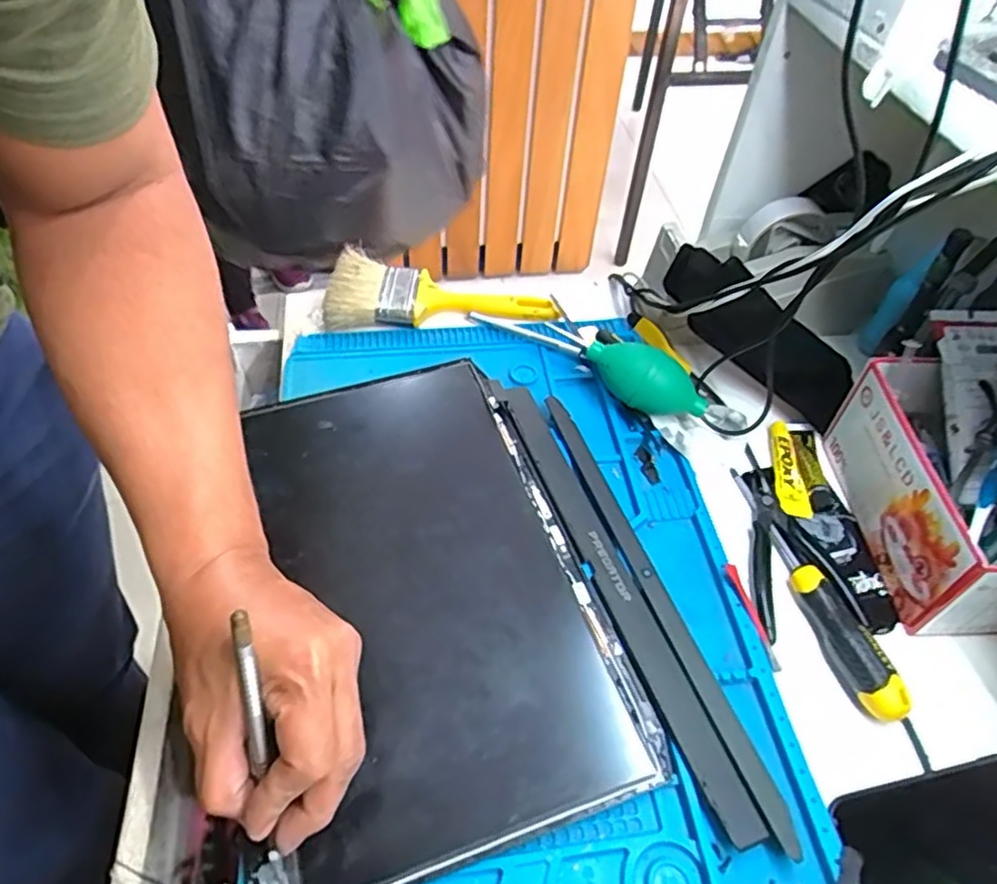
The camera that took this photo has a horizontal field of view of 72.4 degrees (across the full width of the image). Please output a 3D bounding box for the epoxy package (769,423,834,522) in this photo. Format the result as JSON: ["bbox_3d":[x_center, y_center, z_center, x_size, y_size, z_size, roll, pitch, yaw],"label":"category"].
[{"bbox_3d":[0.239,0.019,0.538,0.041,0.013,0.090,8,50,4],"label":"epoxy package"}]

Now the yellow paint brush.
[{"bbox_3d":[-0.056,-0.146,0.649,0.207,0.027,0.086,-3,50,-5],"label":"yellow paint brush"}]

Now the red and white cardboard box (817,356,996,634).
[{"bbox_3d":[0.306,0.034,0.478,0.074,0.092,0.178,-2,50,-4],"label":"red and white cardboard box"}]

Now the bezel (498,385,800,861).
[{"bbox_3d":[0.084,0.088,0.471,0.048,0.008,0.349,-15,52,-15],"label":"bezel"}]

